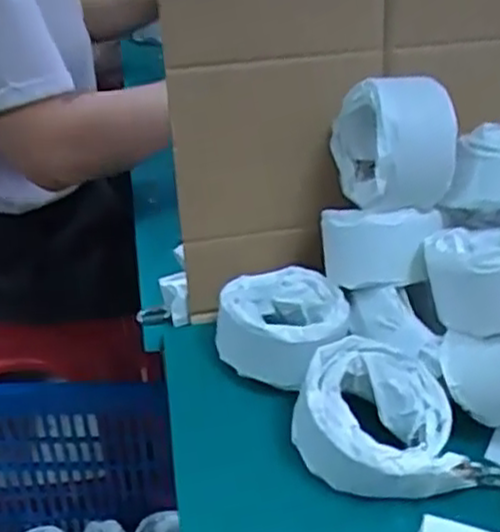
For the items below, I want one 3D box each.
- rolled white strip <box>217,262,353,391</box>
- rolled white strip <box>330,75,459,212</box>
[{"bbox_3d":[0.025,0.040,0.526,0.095,0.047,0.082,19,42,23],"label":"rolled white strip"},{"bbox_3d":[0.098,-0.087,0.507,0.057,0.084,0.090,-10,39,-14],"label":"rolled white strip"}]

